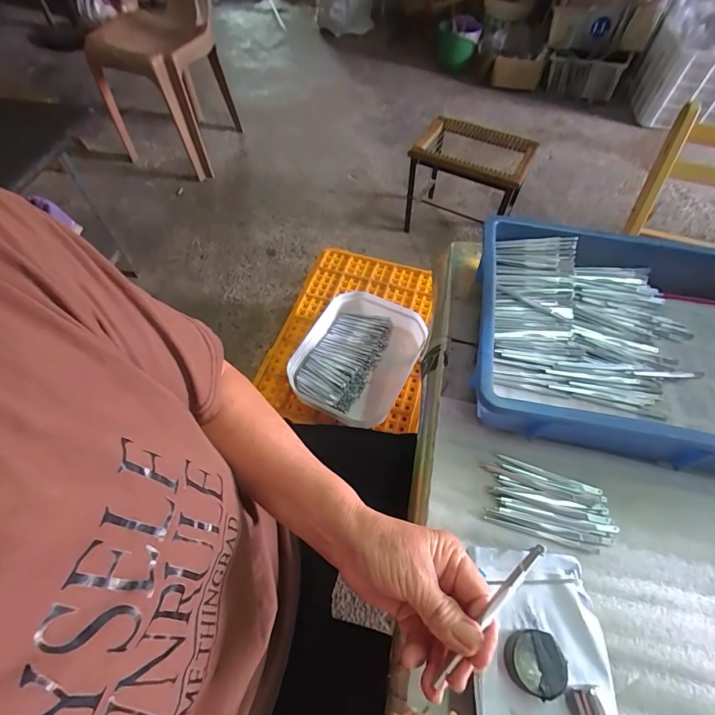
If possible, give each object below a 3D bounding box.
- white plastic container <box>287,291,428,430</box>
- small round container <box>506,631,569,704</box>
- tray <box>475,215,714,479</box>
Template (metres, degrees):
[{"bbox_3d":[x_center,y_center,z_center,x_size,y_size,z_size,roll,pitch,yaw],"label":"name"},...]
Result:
[{"bbox_3d":[-0.008,-0.002,0.799,0.221,0.074,0.279,26,60,15],"label":"white plastic container"},{"bbox_3d":[0.130,0.223,0.285,0.041,0.020,0.038,0,57,0],"label":"small round container"},{"bbox_3d":[0.354,-0.014,0.448,0.433,0.079,0.283,10,58,5],"label":"tray"}]

